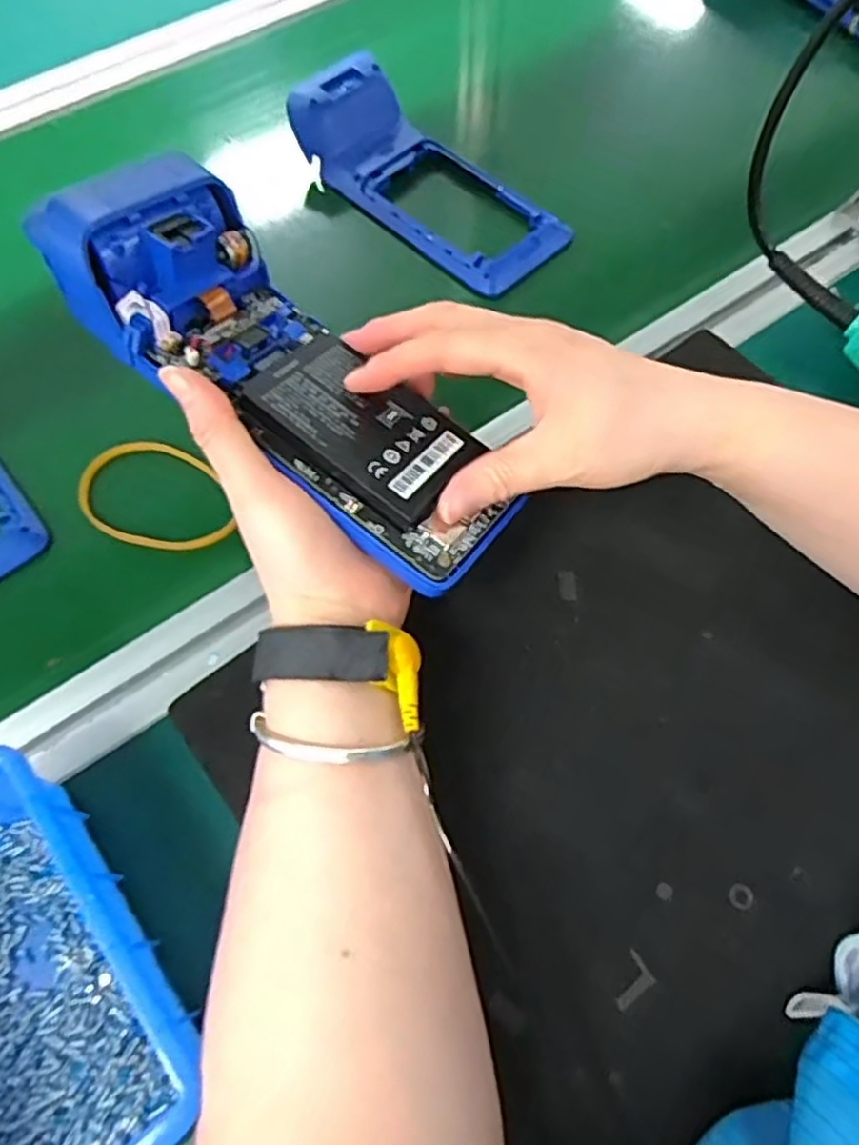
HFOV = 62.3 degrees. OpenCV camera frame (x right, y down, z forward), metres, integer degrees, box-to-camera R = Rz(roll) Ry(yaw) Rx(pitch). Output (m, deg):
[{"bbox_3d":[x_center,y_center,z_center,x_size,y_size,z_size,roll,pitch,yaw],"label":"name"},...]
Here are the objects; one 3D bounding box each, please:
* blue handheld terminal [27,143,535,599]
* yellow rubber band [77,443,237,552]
[{"bbox_3d":[-0.059,-0.083,0.301,0.215,0.042,0.079,43,72,1],"label":"blue handheld terminal"},{"bbox_3d":[-0.142,-0.041,0.375,0.090,0.004,0.058,14,67,7],"label":"yellow rubber band"}]

